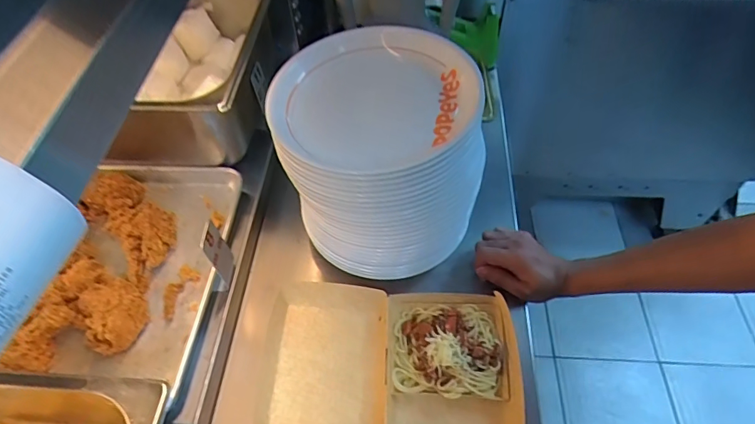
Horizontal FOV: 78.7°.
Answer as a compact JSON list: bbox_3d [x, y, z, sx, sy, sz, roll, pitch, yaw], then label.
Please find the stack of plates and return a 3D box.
[{"bbox_3d":[0.005,-0.078,0.553,0.206,0.222,0.224,8,54,7],"label":"stack of plates"}]

